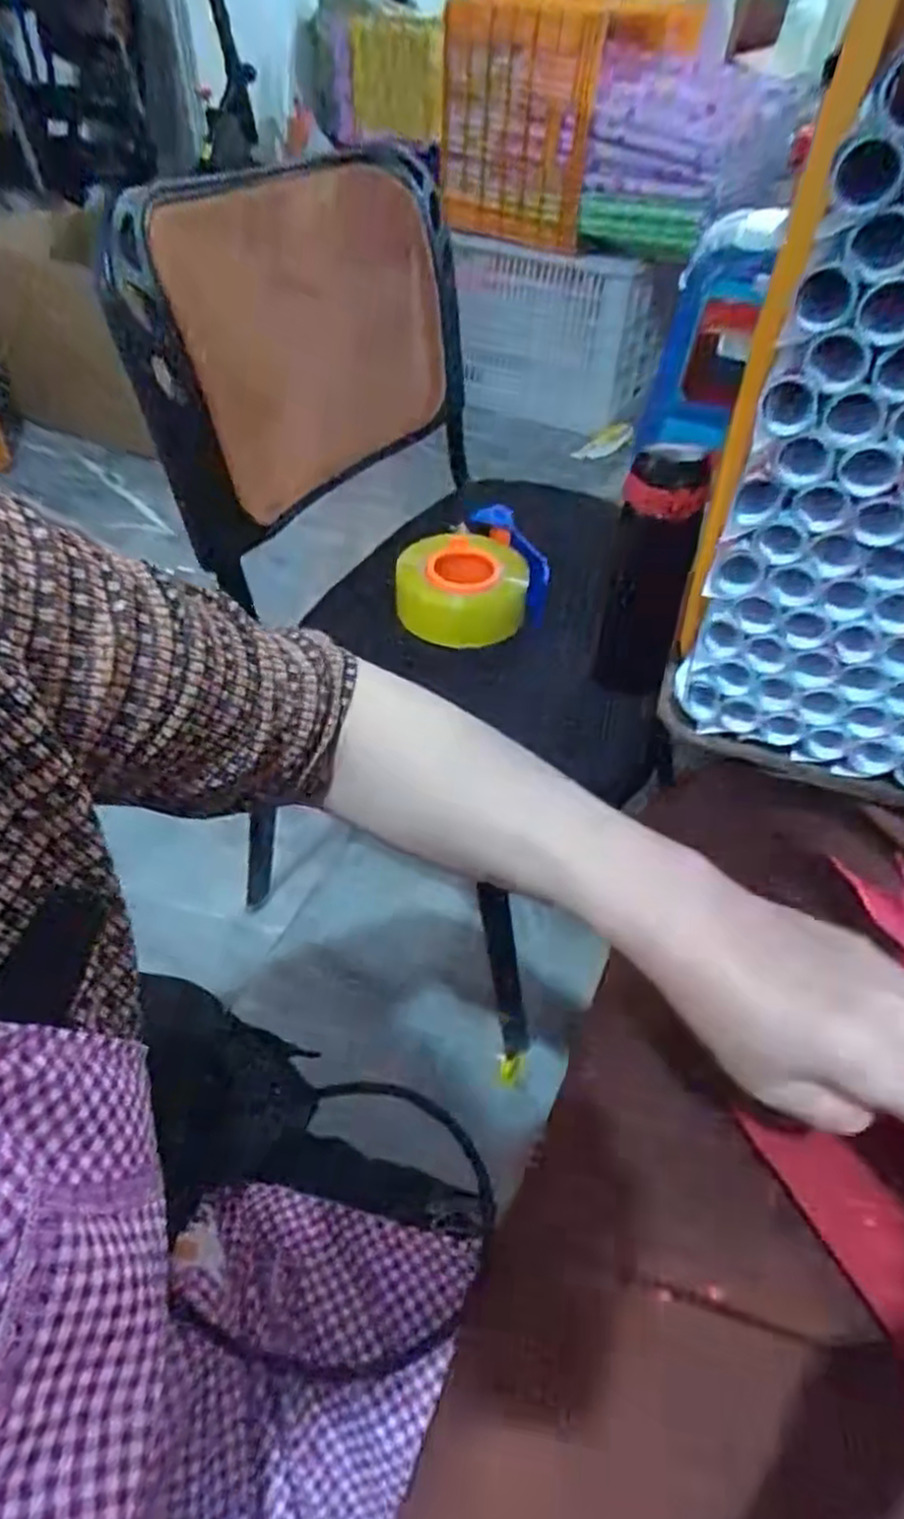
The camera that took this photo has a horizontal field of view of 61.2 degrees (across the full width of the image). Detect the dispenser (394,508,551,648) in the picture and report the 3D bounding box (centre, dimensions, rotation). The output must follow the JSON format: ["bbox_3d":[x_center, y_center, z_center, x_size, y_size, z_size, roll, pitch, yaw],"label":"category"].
[{"bbox_3d":[0.018,-0.182,0.769,0.146,0.070,0.129,-4,47,-6],"label":"dispenser"}]

